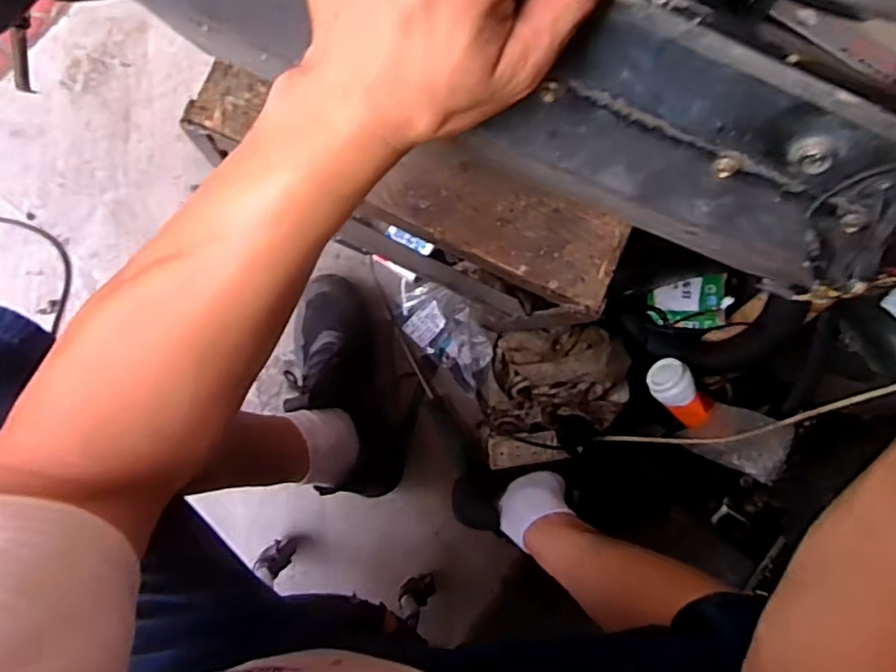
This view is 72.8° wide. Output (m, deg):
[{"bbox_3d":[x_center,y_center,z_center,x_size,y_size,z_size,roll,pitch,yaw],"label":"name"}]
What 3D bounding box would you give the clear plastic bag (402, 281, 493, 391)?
[{"bbox_3d":[0.001,-0.007,0.839,0.157,0.036,0.091,41,85,-10],"label":"clear plastic bag"}]

